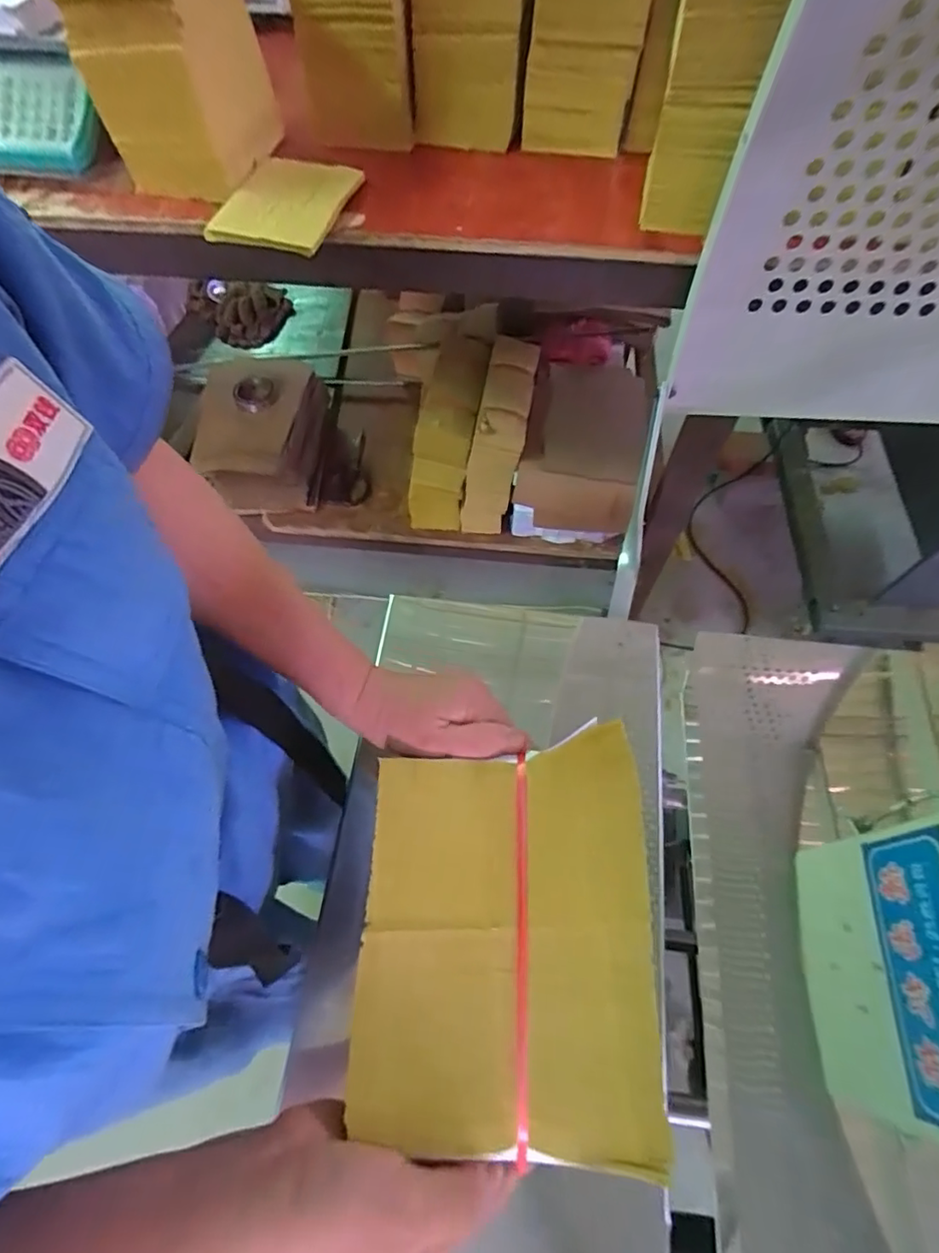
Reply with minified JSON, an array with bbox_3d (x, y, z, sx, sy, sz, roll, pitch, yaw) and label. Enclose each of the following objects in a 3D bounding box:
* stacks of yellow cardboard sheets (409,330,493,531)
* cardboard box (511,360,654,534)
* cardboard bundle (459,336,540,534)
[{"bbox_3d":[-0.033,-0.360,1.050,0.107,0.199,0.298,9,63,4],"label":"stacks of yellow cardboard sheets"},{"bbox_3d":[0.194,-0.318,0.991,0.190,0.138,0.273,11,64,6],"label":"cardboard box"},{"bbox_3d":[0.059,-0.333,1.019,0.092,0.207,0.267,12,64,6],"label":"cardboard bundle"}]

